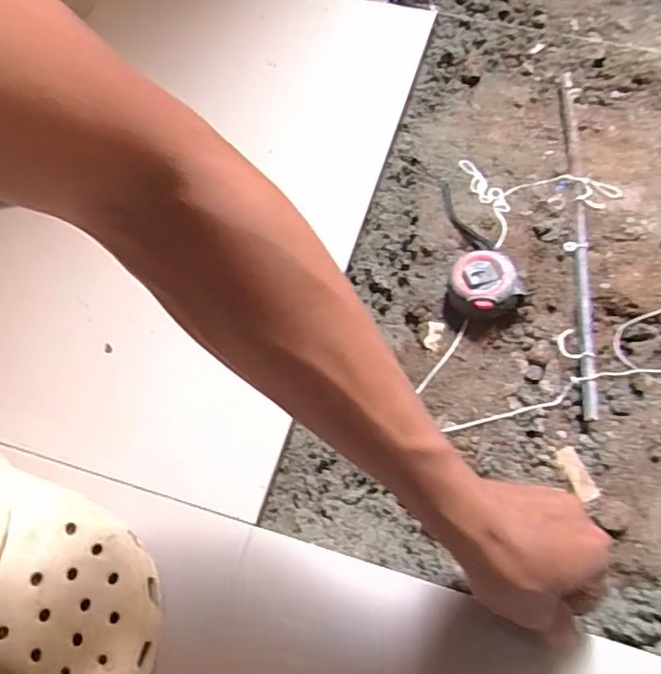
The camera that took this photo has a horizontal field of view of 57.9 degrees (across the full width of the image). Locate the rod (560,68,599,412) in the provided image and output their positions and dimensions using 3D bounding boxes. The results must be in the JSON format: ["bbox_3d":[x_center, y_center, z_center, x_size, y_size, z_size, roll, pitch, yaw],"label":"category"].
[{"bbox_3d":[0.249,-0.117,0.592,0.019,0.016,0.417,6,64,5],"label":"rod"}]

